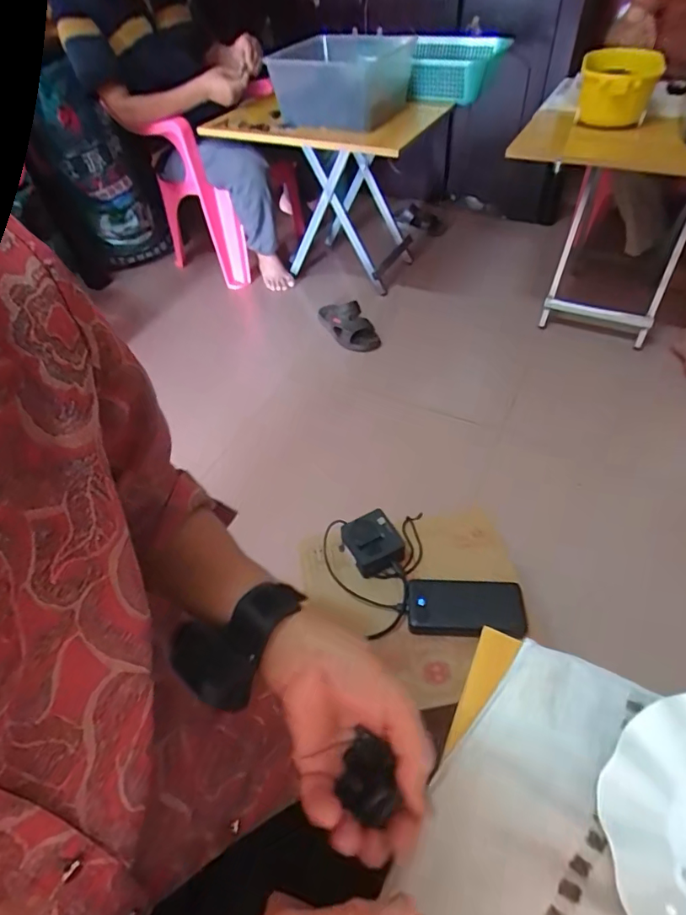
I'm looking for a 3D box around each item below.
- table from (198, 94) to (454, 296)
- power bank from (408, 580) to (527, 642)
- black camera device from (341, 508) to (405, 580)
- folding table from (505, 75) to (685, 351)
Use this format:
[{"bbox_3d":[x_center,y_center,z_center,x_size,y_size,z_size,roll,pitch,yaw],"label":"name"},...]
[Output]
[{"bbox_3d":[0.005,-0.789,1.527,0.555,0.527,0.505,25,56,23],"label":"table"},{"bbox_3d":[0.168,0.207,0.671,0.155,0.020,0.076,1,50,6],"label":"power bank"},{"bbox_3d":[0.045,0.126,0.737,0.078,0.051,0.082,-19,51,-11],"label":"black camera device"},{"bbox_3d":[0.803,-0.655,1.380,0.621,0.558,0.652,18,53,19],"label":"folding table"}]

